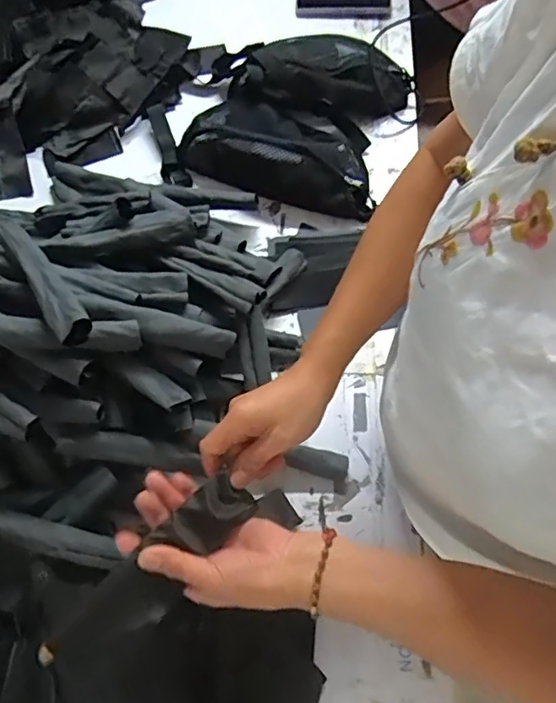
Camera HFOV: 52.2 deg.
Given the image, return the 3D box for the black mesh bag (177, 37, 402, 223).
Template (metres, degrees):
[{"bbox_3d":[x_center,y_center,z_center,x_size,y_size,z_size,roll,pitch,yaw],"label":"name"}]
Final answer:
[{"bbox_3d":[0.031,-0.374,0.875,0.297,0.067,0.312,17,70,8],"label":"black mesh bag"}]

